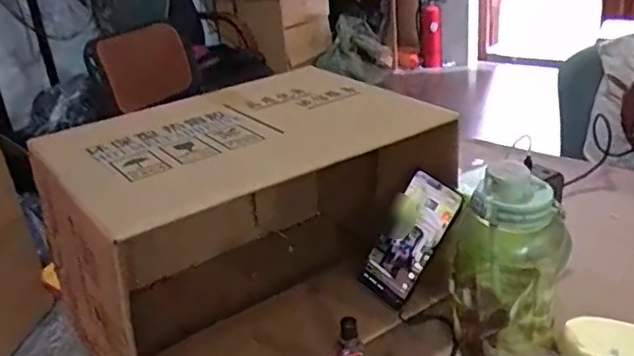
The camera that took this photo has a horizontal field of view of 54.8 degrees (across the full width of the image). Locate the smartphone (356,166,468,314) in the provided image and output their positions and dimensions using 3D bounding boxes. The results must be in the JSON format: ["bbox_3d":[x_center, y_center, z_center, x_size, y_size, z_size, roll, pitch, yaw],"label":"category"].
[{"bbox_3d":[0.107,0.072,0.720,0.016,0.153,0.073,10,23,-50],"label":"smartphone"}]

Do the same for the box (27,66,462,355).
[{"bbox_3d":[-0.078,0.050,0.708,0.399,0.256,0.284,-22,30,-30],"label":"box"}]

